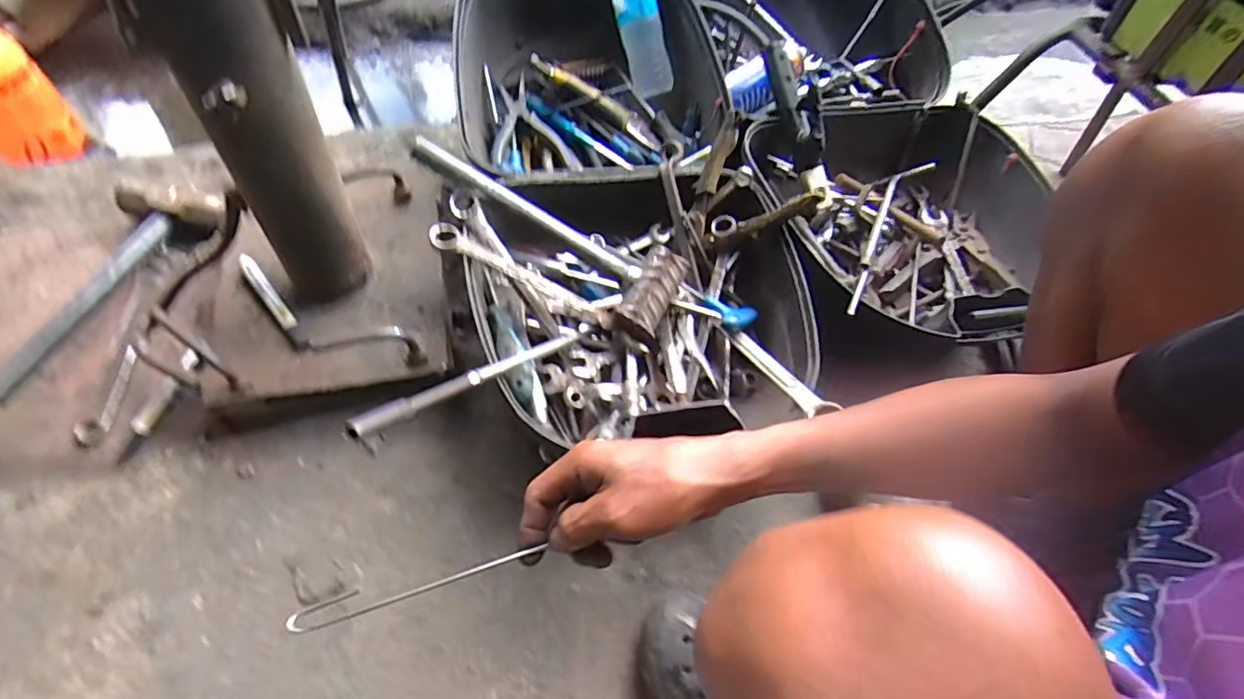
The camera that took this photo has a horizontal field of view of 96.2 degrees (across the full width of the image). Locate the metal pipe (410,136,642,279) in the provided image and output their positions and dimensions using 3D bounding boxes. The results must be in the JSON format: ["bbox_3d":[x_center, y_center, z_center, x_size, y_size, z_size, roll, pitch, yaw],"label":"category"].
[{"bbox_3d":[-0.104,-0.153,0.619,0.277,0.022,0.020,30,61,-2],"label":"metal pipe"}]

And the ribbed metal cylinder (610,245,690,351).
[{"bbox_3d":[0.032,-0.060,0.625,0.050,0.048,0.109,26,84,12],"label":"ribbed metal cylinder"}]

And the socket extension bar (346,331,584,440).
[{"bbox_3d":[-0.116,0.020,0.482,0.015,0.012,0.265,36,30,17],"label":"socket extension bar"}]

